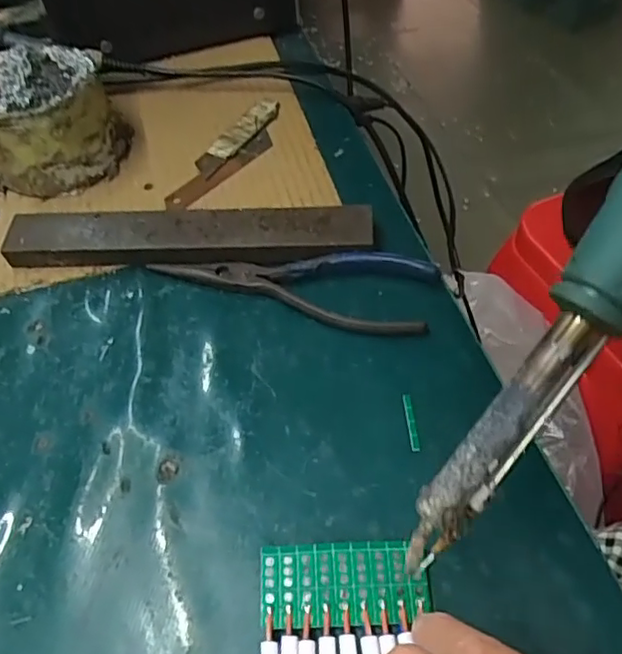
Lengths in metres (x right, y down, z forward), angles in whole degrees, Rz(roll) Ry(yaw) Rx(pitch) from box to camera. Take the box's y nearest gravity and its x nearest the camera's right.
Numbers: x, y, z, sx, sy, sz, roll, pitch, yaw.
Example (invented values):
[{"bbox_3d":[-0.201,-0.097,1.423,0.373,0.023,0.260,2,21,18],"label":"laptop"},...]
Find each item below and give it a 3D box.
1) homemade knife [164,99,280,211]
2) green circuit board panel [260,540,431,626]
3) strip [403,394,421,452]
[{"bbox_3d":[-0.054,-0.115,0.404,0.033,0.006,0.114,27,59,23],"label":"homemade knife"},{"bbox_3d":[0.012,0.097,0.232,0.062,0.004,0.029,-1,52,1],"label":"green circuit board panel"},{"bbox_3d":[0.045,0.042,0.278,0.004,0.004,0.029,-5,52,1],"label":"strip"}]

